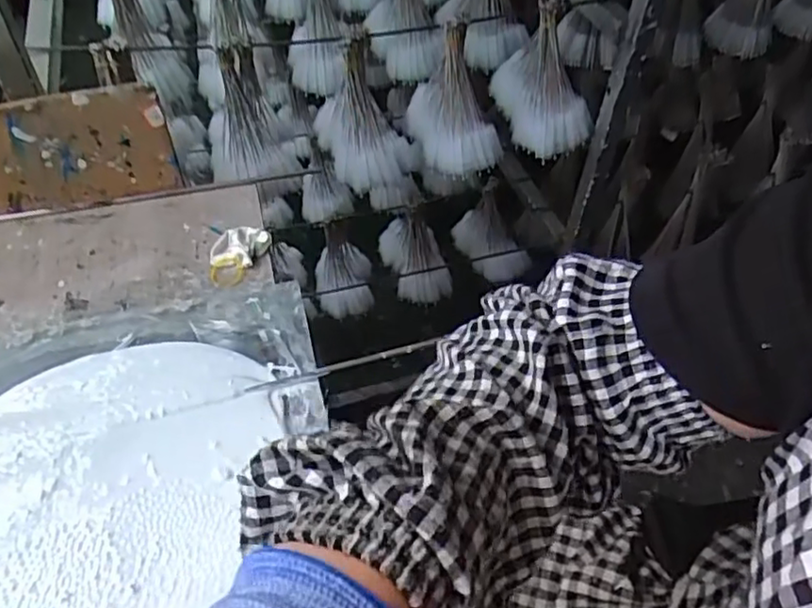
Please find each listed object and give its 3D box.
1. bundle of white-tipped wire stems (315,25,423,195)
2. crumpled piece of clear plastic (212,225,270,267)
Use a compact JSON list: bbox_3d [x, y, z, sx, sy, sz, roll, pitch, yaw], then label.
[{"bbox_3d":[-0.062,-0.263,0.901,0.156,0.198,0.103,2,49,4],"label":"bundle of white-tipped wire stems"},{"bbox_3d":[-0.160,-0.055,0.623,0.054,0.025,0.036,8,48,4],"label":"crumpled piece of clear plastic"}]

